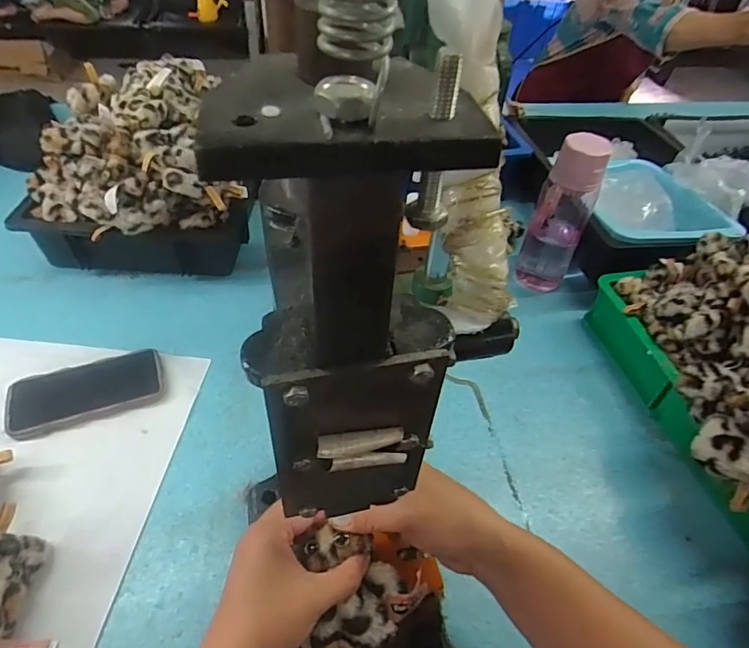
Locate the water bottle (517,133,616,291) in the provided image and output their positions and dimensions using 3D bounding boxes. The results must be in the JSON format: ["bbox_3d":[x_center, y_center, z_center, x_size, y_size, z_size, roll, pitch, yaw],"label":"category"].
[{"bbox_3d":[0.269,-0.149,0.710,0.076,0.244,0.063,22,49,15],"label":"water bottle"}]

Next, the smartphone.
[{"bbox_3d":[-0.345,0.077,0.584,0.167,0.012,0.081,-16,51,-19],"label":"smartphone"}]

